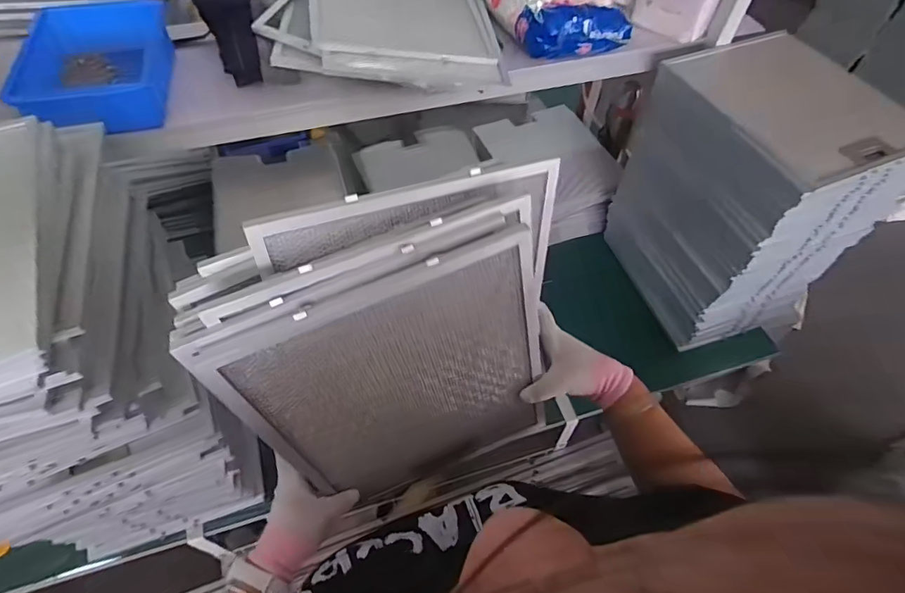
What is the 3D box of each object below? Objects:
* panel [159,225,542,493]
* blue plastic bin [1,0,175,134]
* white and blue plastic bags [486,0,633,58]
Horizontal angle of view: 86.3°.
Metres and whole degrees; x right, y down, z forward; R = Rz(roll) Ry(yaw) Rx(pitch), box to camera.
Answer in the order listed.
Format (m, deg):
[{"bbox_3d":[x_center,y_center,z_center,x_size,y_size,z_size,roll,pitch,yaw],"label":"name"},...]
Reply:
[{"bbox_3d":[-0.042,0.103,0.497,0.285,0.317,0.013,-22,46,-8],"label":"panel"},{"bbox_3d":[-0.517,-0.327,0.715,0.173,0.079,0.255,-11,57,-9],"label":"blue plastic bin"},{"bbox_3d":[0.165,-0.516,0.836,0.171,0.075,0.270,-17,58,-13],"label":"white and blue plastic bags"}]

